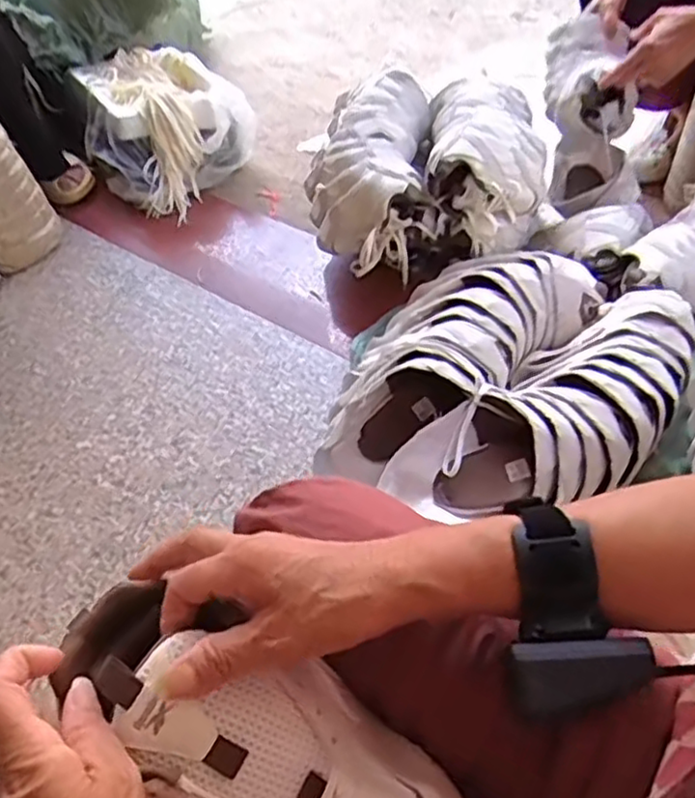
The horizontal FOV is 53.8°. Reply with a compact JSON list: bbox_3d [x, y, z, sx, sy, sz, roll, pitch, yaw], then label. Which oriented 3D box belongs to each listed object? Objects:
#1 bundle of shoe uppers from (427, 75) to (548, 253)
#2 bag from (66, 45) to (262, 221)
[{"bbox_3d":[0.252,-0.435,1.238,0.197,0.205,0.320,1,52,10],"label":"bundle of shoe uppers"},{"bbox_3d":[-0.414,-0.621,1.553,0.348,0.201,0.455,-28,52,-14],"label":"bag"}]

